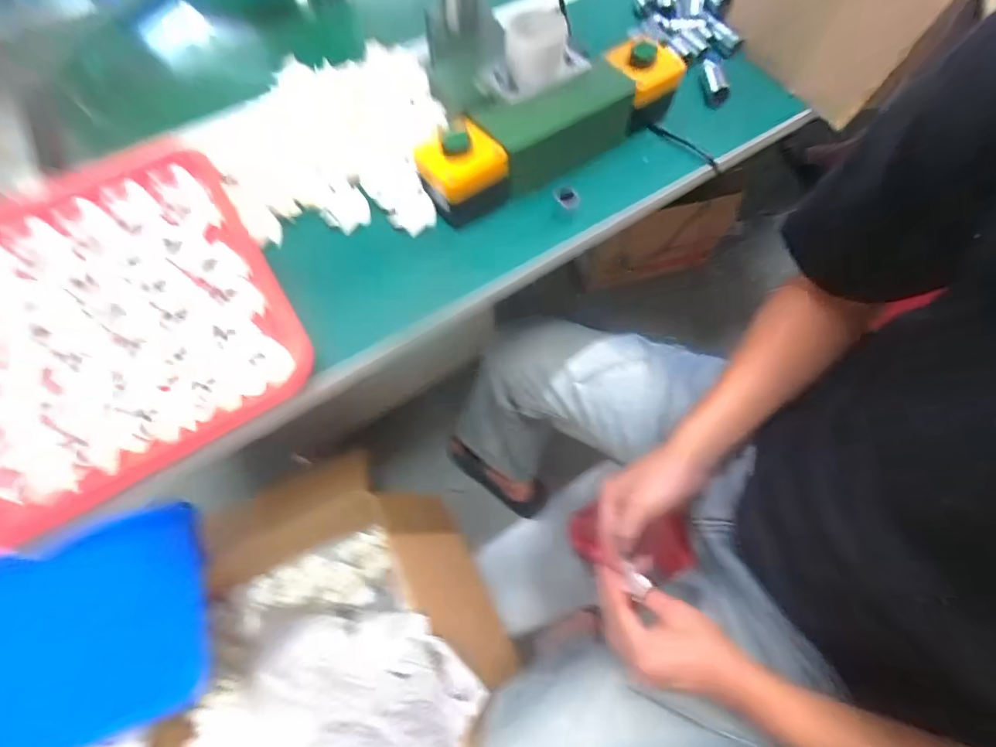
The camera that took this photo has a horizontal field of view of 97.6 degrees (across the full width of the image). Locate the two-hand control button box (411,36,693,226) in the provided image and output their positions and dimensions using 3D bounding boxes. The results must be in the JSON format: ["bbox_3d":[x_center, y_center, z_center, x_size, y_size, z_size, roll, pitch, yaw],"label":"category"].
[{"bbox_3d":[0.056,-0.250,0.444,0.293,0.066,0.075,-32,67,-14],"label":"two-hand control button box"}]

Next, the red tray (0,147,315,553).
[{"bbox_3d":[-0.345,-0.062,0.376,0.269,0.025,0.359,-32,67,-14],"label":"red tray"}]

